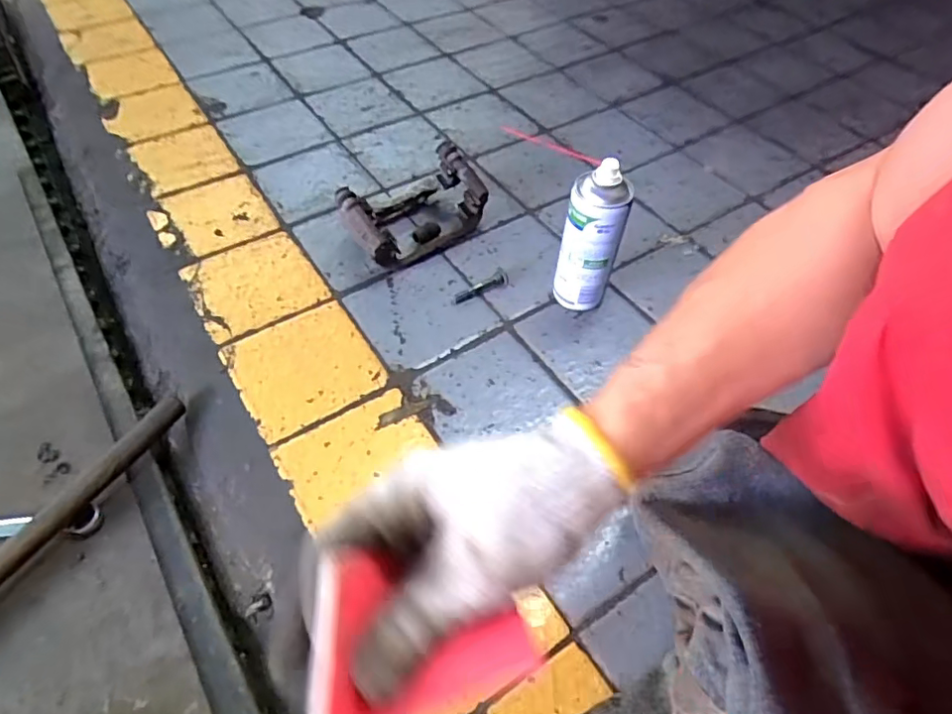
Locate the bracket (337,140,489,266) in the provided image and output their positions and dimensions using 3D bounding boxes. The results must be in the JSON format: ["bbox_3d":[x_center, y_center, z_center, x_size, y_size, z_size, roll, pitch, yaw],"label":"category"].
[{"bbox_3d":[-0.084,-0.198,0.746,0.187,0.085,0.105,-32,60,-22],"label":"bracket"}]

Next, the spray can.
[{"bbox_3d":[0.129,-0.127,0.639,0.063,0.190,0.049,14,55,9],"label":"spray can"}]

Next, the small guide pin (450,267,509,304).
[{"bbox_3d":[0.004,-0.088,0.709,0.080,0.017,0.019,-24,58,-17],"label":"small guide pin"}]

